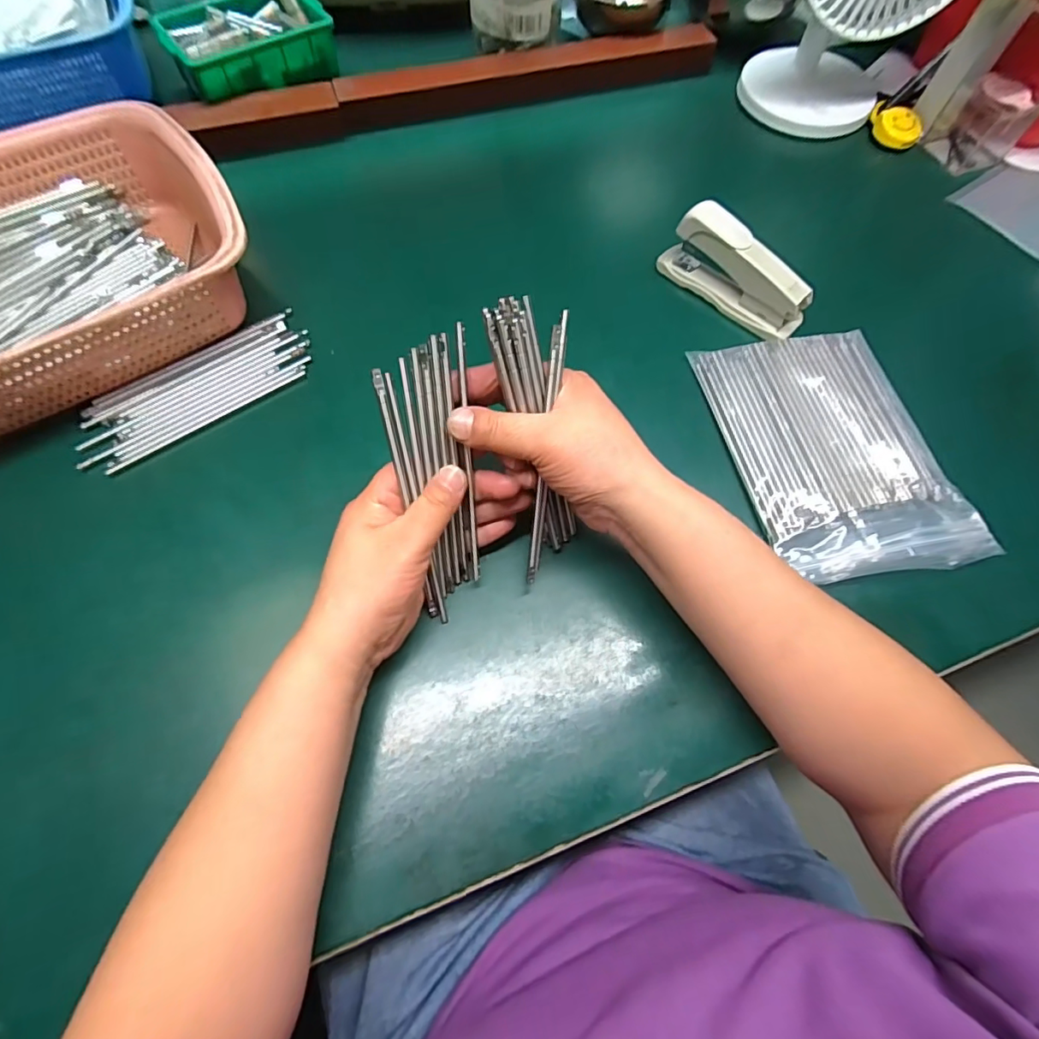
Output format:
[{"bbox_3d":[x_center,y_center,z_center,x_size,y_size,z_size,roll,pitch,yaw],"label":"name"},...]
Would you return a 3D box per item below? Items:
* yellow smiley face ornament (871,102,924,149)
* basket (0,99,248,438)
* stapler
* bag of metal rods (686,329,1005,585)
[{"bbox_3d":[0.377,-0.396,0.522,0.052,0.025,0.031,40,70,14],"label":"yellow smiley face ornament"},{"bbox_3d":[-0.349,-0.172,0.368,0.295,0.072,0.228,-27,70,-14],"label":"basket"},{"bbox_3d":[0.170,-0.195,0.402,0.031,0.046,0.119,-40,73,-18],"label":"stapler"},{"bbox_3d":[0.216,-0.053,0.358,0.133,0.014,0.190,-10,63,-6],"label":"bag of metal rods"}]

